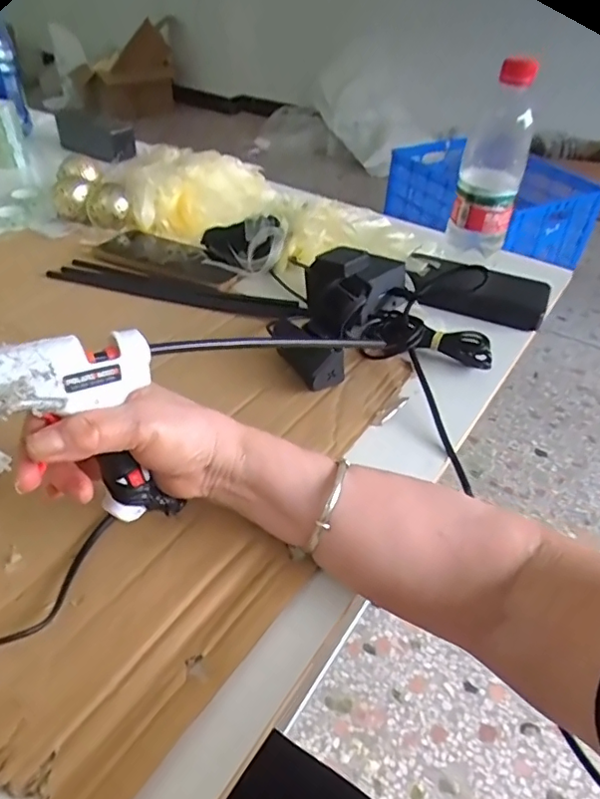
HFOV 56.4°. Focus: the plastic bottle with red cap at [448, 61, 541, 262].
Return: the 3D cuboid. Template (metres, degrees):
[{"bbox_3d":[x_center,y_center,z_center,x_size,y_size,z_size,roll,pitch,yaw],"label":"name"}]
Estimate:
[{"bbox_3d":[0.198,-0.241,0.574,0.063,0.172,0.063,15,42,13],"label":"plastic bottle with red cap"}]

